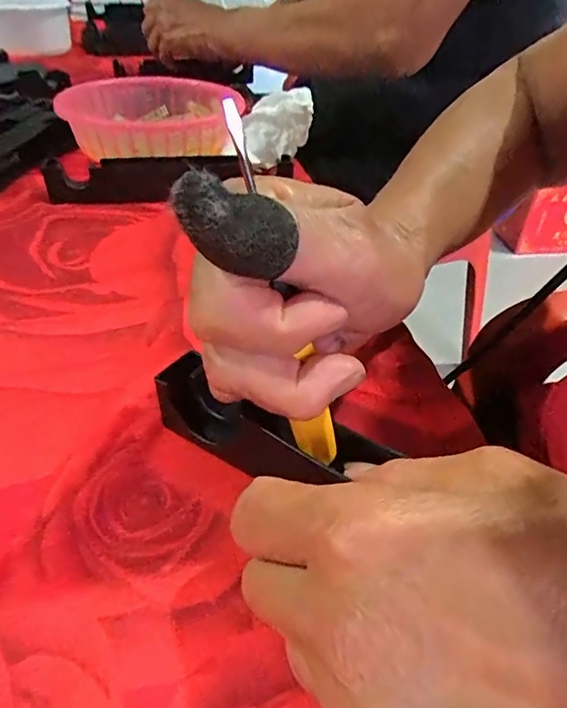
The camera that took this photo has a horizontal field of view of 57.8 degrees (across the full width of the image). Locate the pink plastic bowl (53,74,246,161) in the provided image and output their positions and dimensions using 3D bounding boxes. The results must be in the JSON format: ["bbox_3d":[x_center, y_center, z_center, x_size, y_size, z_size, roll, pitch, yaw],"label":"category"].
[{"bbox_3d":[-0.129,-0.226,0.503,0.161,0.052,0.183,-9,41,-15],"label":"pink plastic bowl"}]

